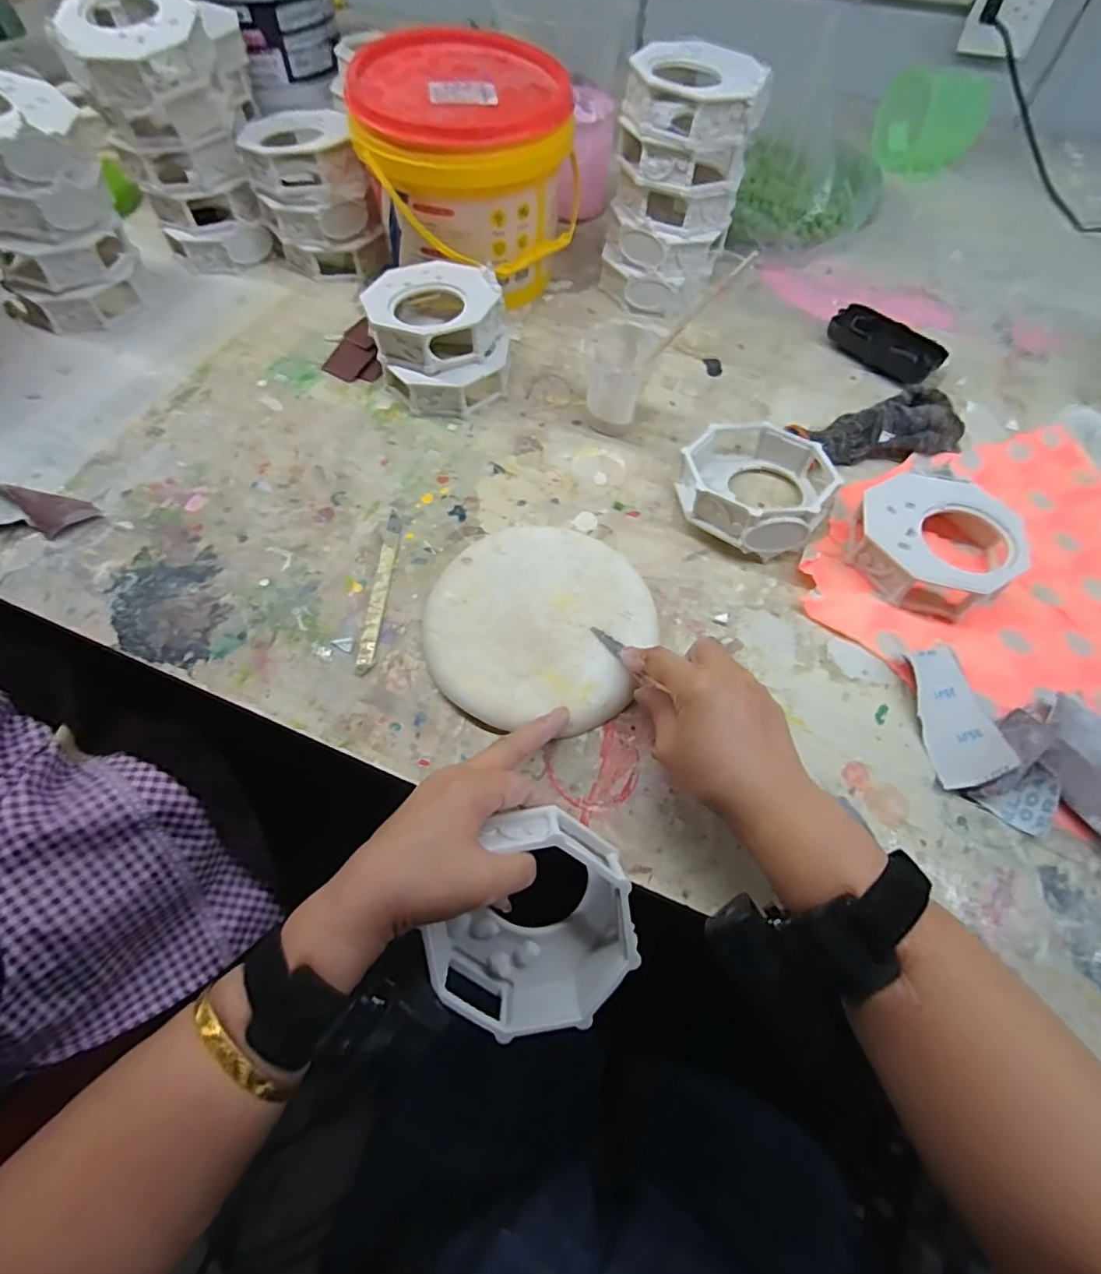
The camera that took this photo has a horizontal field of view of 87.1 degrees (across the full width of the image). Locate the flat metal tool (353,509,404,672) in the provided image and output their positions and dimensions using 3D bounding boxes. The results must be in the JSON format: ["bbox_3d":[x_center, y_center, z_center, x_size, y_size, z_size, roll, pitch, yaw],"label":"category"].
[{"bbox_3d":[-0.128,-0.038,0.439,0.013,0.004,0.143,2,61,0],"label":"flat metal tool"}]

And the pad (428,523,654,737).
[{"bbox_3d":[-0.009,-0.011,0.414,0.154,0.013,0.154,1,61,-1],"label":"pad"}]

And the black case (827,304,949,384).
[{"bbox_3d":[0.333,-0.292,0.582,0.058,0.025,0.107,-37,68,-19],"label":"black case"}]

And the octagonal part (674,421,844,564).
[{"bbox_3d":[0.167,-0.127,0.472,0.116,0.049,0.120,35,66,16],"label":"octagonal part"}]

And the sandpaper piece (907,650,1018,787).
[{"bbox_3d":[0.275,0.051,0.394,0.043,0.014,0.099,-5,57,13],"label":"sandpaper piece"}]

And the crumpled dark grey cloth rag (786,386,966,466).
[{"bbox_3d":[0.299,-0.179,0.517,0.163,0.027,0.064,-19,64,-12],"label":"crumpled dark grey cloth rag"}]

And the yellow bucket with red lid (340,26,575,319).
[{"bbox_3d":[-0.076,-0.458,0.582,0.200,0.158,0.204,-5,62,-4],"label":"yellow bucket with red lid"}]

